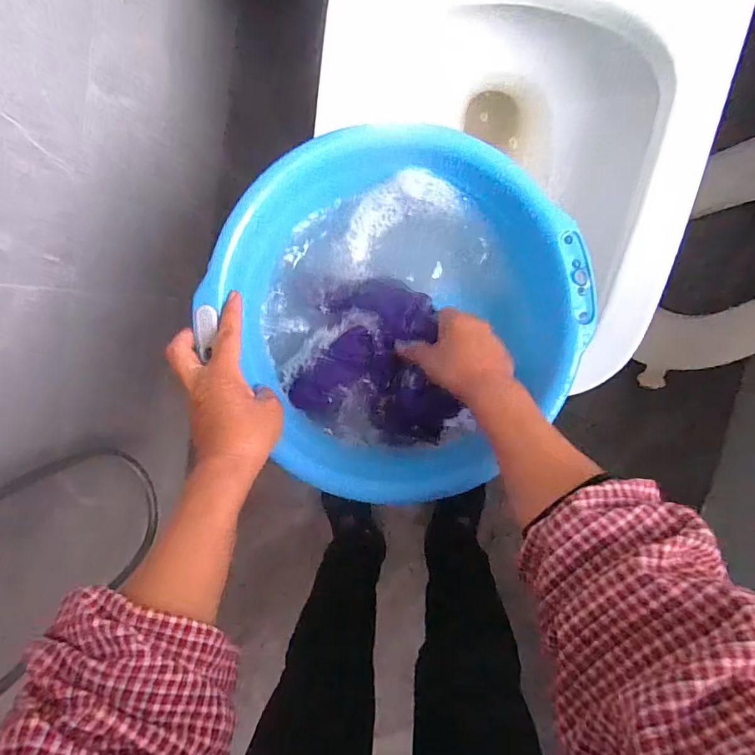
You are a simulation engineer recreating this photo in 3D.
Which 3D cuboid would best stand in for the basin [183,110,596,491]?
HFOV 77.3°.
[{"bbox_3d":[0.029,-0.062,0.451,0.299,0.115,0.300,0,97,4],"label":"basin"}]

